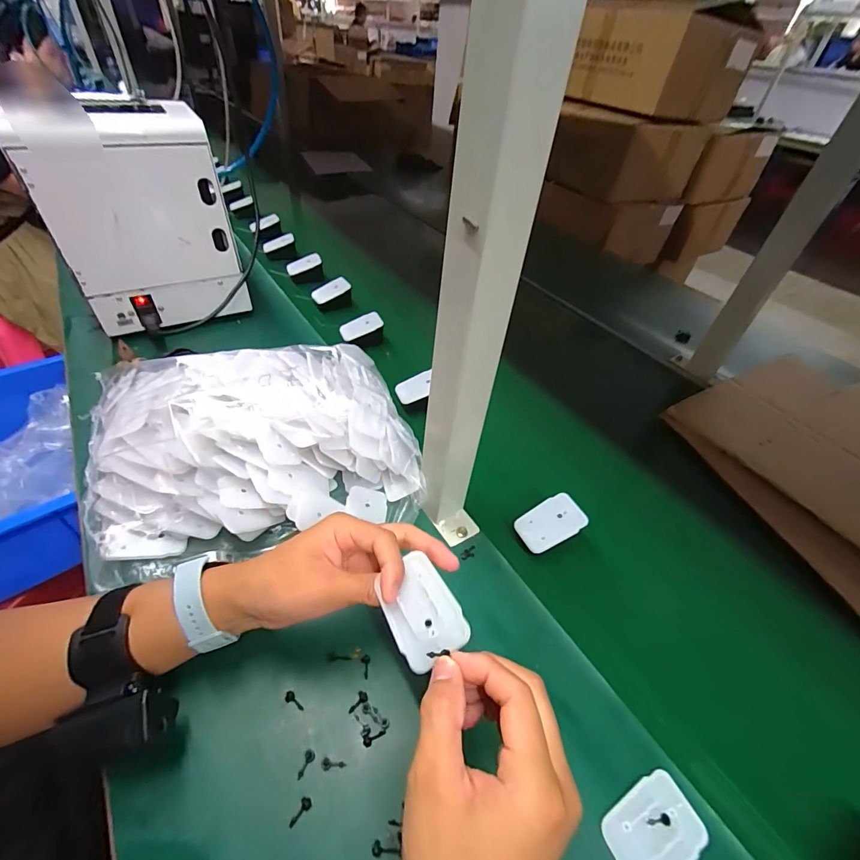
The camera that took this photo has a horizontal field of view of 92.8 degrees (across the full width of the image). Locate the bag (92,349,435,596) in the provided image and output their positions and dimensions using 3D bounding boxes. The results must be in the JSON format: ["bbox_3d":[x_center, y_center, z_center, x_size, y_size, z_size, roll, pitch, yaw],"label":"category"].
[{"bbox_3d":[-0.193,0.003,0.449,0.336,0.092,0.247,-7,47,-14],"label":"bag"}]

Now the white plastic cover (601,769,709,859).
[{"bbox_3d":[0.153,0.275,0.281,0.067,0.006,0.045,-16,50,-22],"label":"white plastic cover"}]

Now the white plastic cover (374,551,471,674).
[{"bbox_3d":[-0.007,0.118,0.272,0.043,0.014,0.065,-20,52,-23],"label":"white plastic cover"}]

